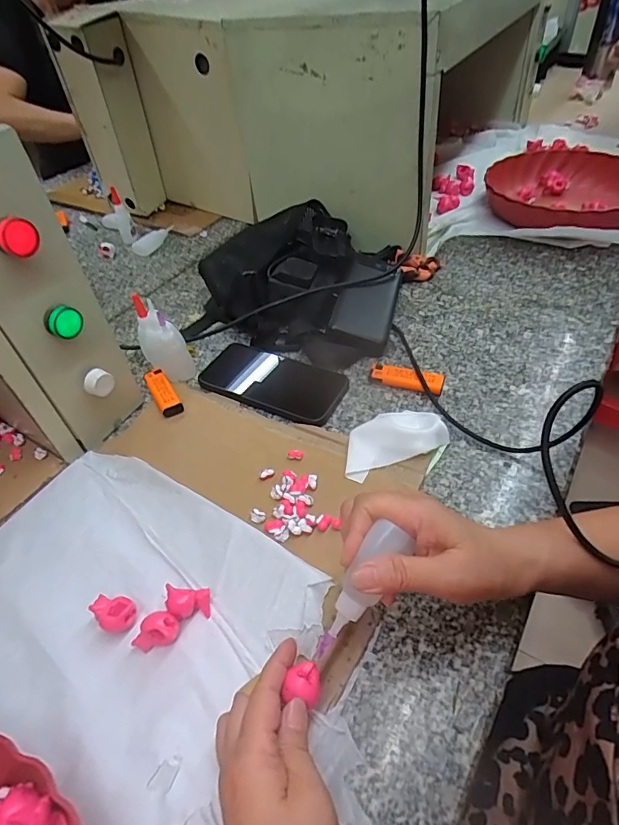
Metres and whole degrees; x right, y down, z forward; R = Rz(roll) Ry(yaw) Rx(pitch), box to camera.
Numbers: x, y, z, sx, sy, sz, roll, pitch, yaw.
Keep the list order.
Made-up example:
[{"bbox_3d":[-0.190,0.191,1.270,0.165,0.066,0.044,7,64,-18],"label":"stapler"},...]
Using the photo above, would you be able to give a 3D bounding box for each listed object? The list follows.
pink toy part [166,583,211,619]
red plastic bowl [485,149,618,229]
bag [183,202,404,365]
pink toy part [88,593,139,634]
[{"bbox_3d":[-0.089,0.139,0.341,0.029,0.023,0.020,-2,48,0],"label":"pink toy part"},{"bbox_3d":[0.420,-0.364,0.767,0.243,0.056,0.259,-1,48,1],"label":"red plastic bowl"},{"bbox_3d":[-0.014,-0.191,0.636,0.268,0.067,0.277,7,48,9],"label":"bag"},{"bbox_3d":[-0.144,0.150,0.347,0.034,0.016,0.025,27,54,24],"label":"pink toy part"}]

